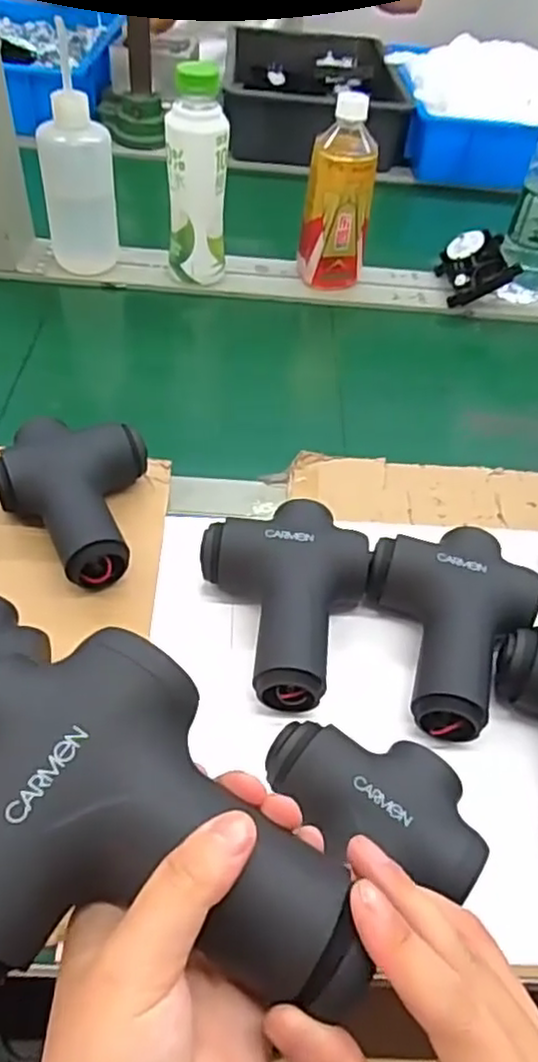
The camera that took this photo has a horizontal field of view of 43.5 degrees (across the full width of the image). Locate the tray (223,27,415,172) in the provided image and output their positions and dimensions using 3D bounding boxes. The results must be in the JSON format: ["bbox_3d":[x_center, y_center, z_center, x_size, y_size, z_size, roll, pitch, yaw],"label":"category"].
[{"bbox_3d":[0.064,-0.709,1.101,0.266,0.104,0.341,0,48,-6],"label":"tray"}]

